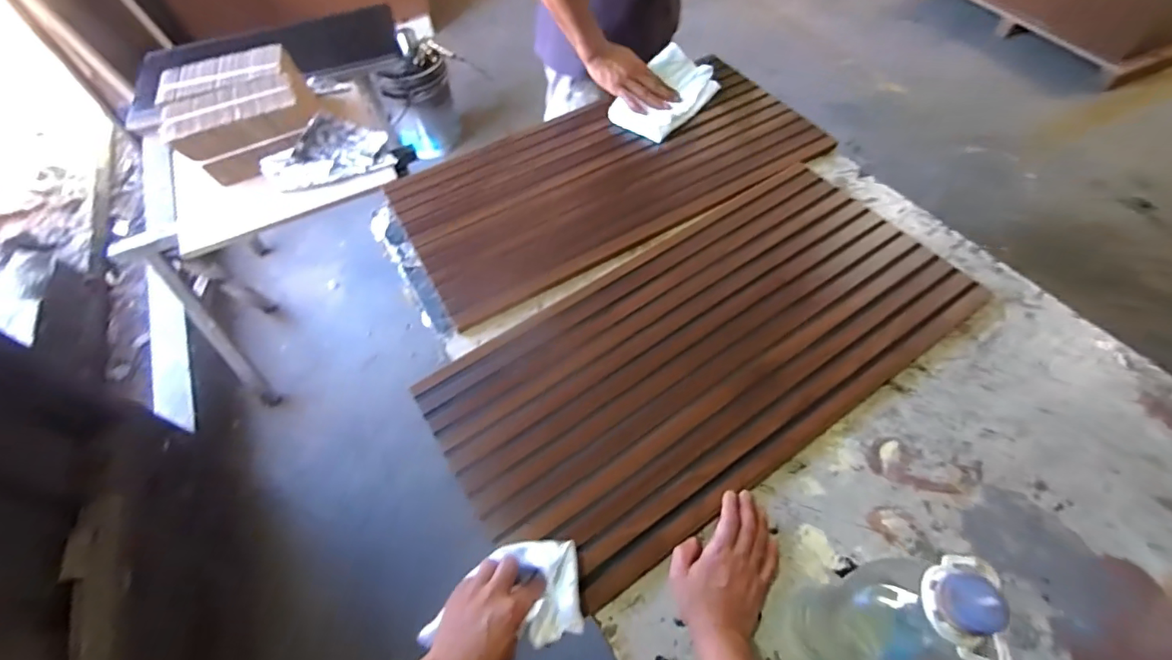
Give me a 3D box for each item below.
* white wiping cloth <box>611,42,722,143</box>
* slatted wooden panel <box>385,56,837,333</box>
[{"bbox_3d":[0.162,-0.467,0.985,0.138,0.073,0.209,39,67,24],"label":"white wiping cloth"},{"bbox_3d":[0.041,-0.304,0.922,0.744,0.016,0.379,-28,60,-14],"label":"slatted wooden panel"}]

